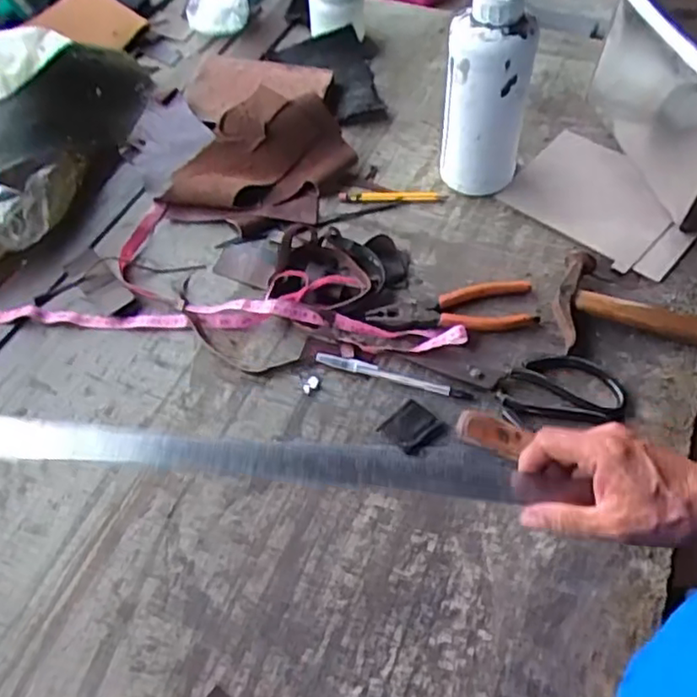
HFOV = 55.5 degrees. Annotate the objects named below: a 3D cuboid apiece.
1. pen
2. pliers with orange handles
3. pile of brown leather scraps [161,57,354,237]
[{"bbox_3d":[0.042,0.026,0.628,0.150,0.006,0.013,14,57,13],"label":"pen"},{"bbox_3d":[0.105,-0.038,0.664,0.165,0.014,0.058,-7,55,-2],"label":"pliers with orange handles"},{"bbox_3d":[-0.105,-0.276,0.818,0.217,0.056,0.306,1,55,4],"label":"pile of brown leather scraps"}]

